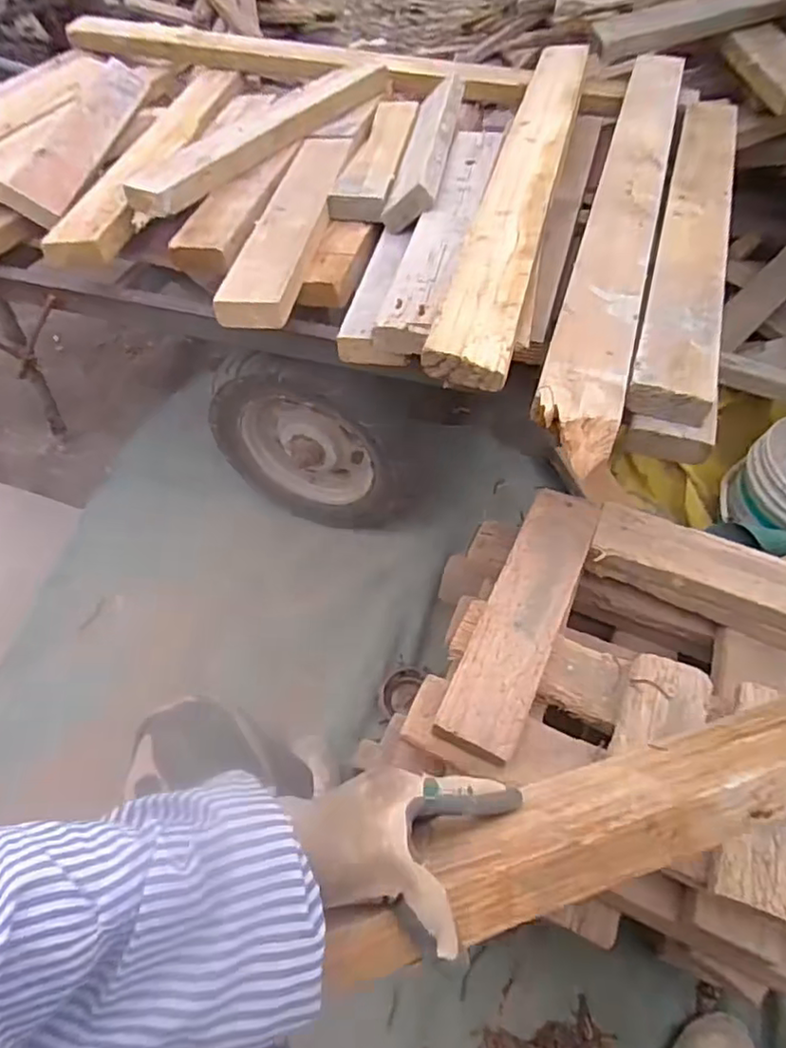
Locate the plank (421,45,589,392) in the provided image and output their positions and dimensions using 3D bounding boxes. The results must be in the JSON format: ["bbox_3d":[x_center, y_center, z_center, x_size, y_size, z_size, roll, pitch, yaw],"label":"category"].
[{"bbox_3d":[0.200,-0.521,0.919,0.095,0.049,0.944,13,55,8],"label":"plank"}]

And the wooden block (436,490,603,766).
[{"bbox_3d":[0.160,0.101,0.741,0.089,0.031,0.352,22,57,14],"label":"wooden block"}]

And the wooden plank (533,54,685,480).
[{"bbox_3d":[0.333,-0.458,0.893,0.094,0.053,0.989,16,56,10],"label":"wooden plank"}]

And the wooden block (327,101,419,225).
[{"bbox_3d":[-0.018,-0.643,1.073,0.088,0.031,0.410,10,55,6],"label":"wooden block"}]

